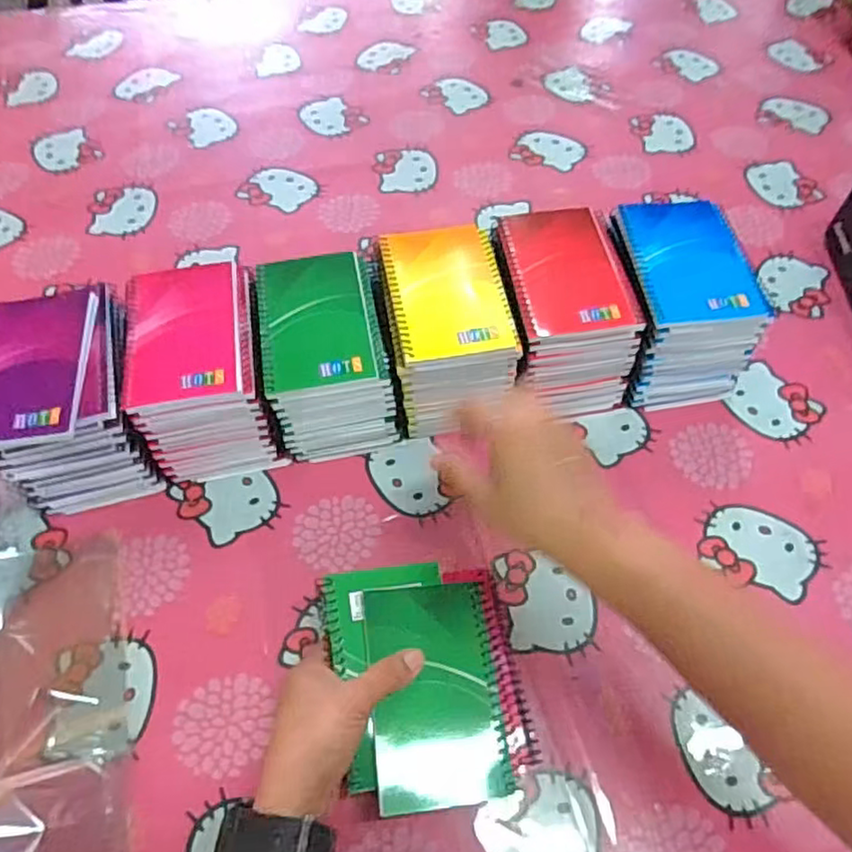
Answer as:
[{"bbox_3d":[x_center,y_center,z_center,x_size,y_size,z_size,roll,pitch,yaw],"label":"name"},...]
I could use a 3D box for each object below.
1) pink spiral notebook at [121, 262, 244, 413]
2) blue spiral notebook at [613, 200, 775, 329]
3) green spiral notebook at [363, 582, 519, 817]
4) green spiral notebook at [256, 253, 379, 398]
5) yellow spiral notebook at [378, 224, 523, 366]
[{"bbox_3d":[-0.183,-0.073,0.496,0.083,0.014,0.126,-9,58,-5],"label":"pink spiral notebook"},{"bbox_3d":[0.208,-0.132,0.519,0.089,0.010,0.127,-4,57,-2],"label":"blue spiral notebook"},{"bbox_3d":[0.009,0.166,0.416,0.086,0.015,0.130,-1,59,-11],"label":"green spiral notebook"},{"bbox_3d":[-0.084,-0.081,0.498,0.081,0.008,0.123,-9,58,-5],"label":"green spiral notebook"},{"bbox_3d":[0.015,-0.106,0.502,0.091,0.011,0.128,-8,58,-5],"label":"yellow spiral notebook"}]

